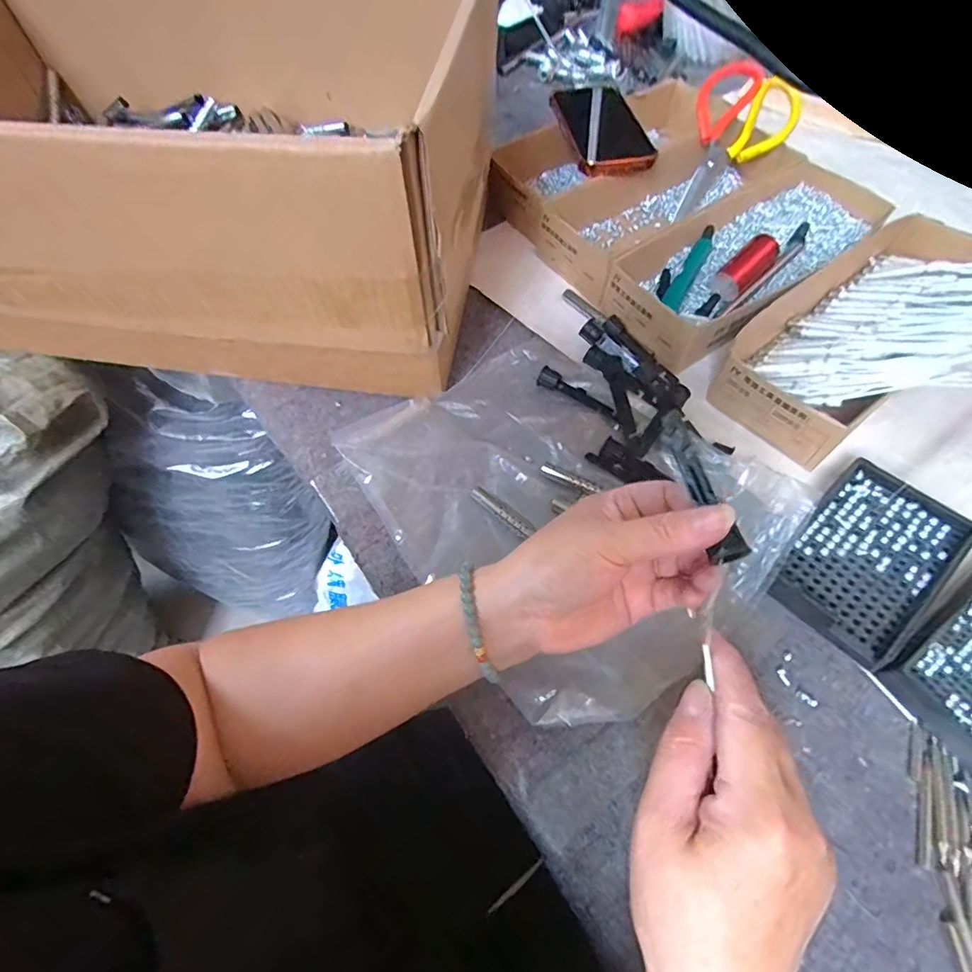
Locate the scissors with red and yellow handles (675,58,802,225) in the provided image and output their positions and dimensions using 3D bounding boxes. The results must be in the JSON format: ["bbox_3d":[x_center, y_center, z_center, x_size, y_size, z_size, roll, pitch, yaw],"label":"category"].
[{"bbox_3d":[0.260,-0.374,0.565,0.102,0.039,0.188,33,89,17],"label":"scissors with red and yellow handles"}]

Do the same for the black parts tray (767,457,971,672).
[{"bbox_3d":[0.266,0.047,0.366,0.140,0.025,0.081,-39,67,-20],"label":"black parts tray"}]

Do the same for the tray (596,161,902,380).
[{"bbox_3d":[0.255,-0.230,0.512,0.316,0.045,0.129,-37,67,-19],"label":"tray"}]

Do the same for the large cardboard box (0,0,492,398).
[{"bbox_3d":[-0.260,-0.293,0.455,0.518,0.209,0.369,8,60,5],"label":"large cardboard box"}]

